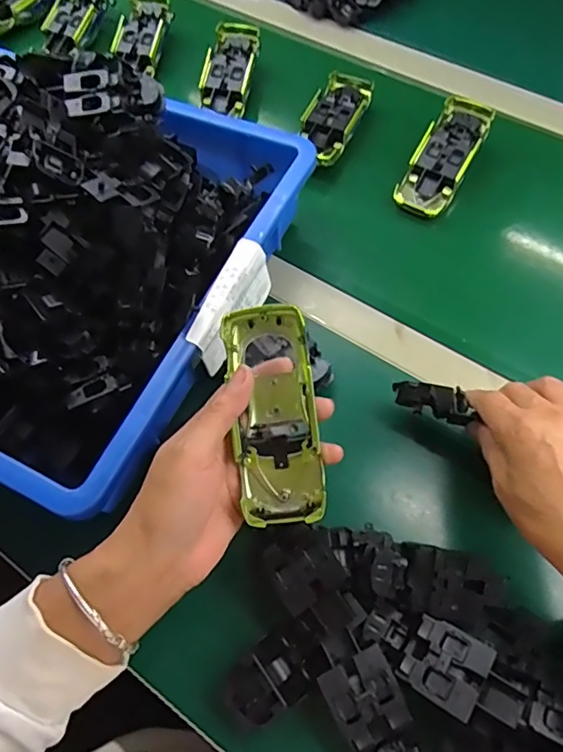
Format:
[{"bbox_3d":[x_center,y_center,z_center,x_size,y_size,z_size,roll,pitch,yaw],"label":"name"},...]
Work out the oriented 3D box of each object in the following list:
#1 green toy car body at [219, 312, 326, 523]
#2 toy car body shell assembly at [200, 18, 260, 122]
[{"bbox_3d":[-0.005,0.025,0.343,0.050,0.035,0.131,-7,85,-3],"label":"green toy car body"},{"bbox_3d":[-0.060,-0.355,0.621,0.056,0.021,0.114,9,79,5],"label":"toy car body shell assembly"}]

